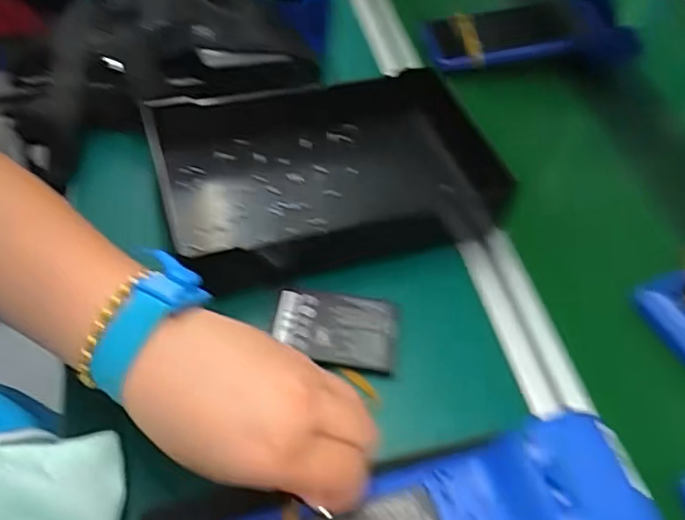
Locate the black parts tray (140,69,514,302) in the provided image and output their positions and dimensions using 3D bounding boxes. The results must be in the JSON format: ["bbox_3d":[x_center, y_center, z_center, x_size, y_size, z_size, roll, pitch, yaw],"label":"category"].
[{"bbox_3d":[-0.003,-0.071,0.501,0.272,0.052,0.164,-12,52,-15],"label":"black parts tray"}]

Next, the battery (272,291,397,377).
[{"bbox_3d":[-0.004,0.050,0.434,0.083,0.011,0.059,3,50,-3],"label":"battery"}]

